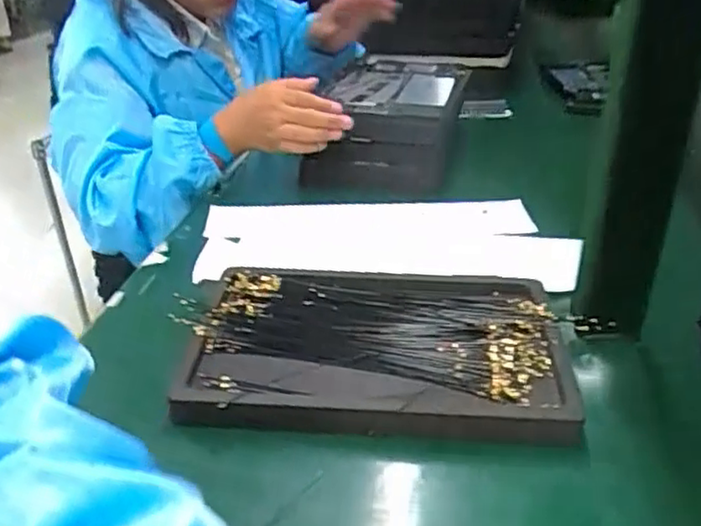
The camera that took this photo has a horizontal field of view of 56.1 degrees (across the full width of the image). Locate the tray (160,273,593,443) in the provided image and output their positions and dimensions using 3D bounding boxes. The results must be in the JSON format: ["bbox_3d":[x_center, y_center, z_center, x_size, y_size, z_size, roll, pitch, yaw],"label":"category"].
[{"bbox_3d":[0.014,0.059,0.455,0.248,0.025,0.165,1,32,2],"label":"tray"}]

